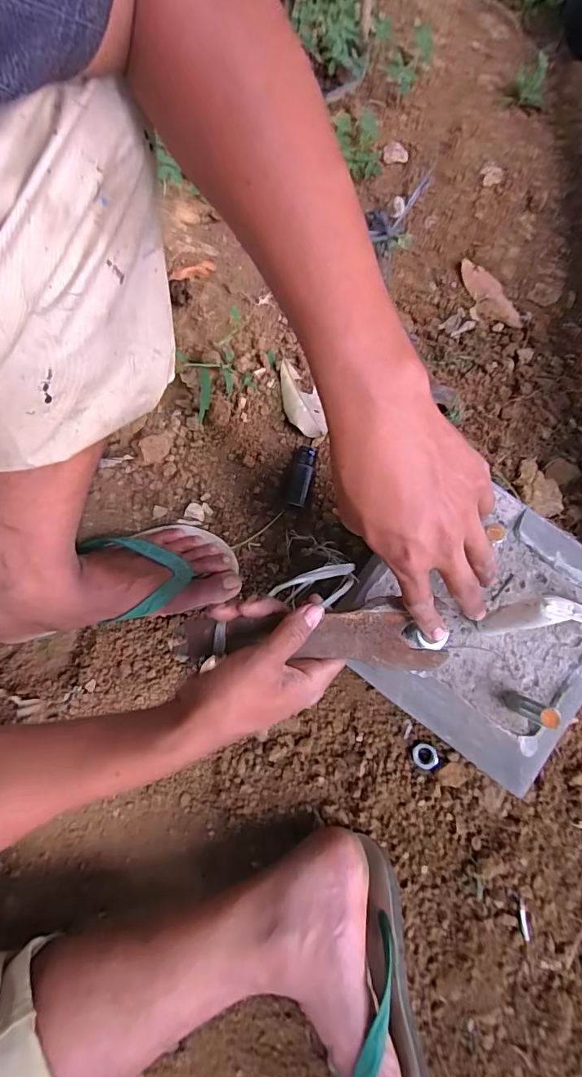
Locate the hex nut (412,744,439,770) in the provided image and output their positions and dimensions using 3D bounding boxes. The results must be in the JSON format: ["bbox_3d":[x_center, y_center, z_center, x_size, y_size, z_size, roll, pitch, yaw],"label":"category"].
[{"bbox_3d":[0.139,0.226,0.472,0.025,0.010,0.023,37,82,6],"label":"hex nut"}]

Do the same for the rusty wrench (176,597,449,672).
[{"bbox_3d":[0.011,0.072,0.355,0.202,0.008,0.051,1,79,7],"label":"rusty wrench"}]

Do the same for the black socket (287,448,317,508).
[{"bbox_3d":[0.013,-0.075,0.543,0.024,0.024,0.076,14,80,3],"label":"black socket"}]

